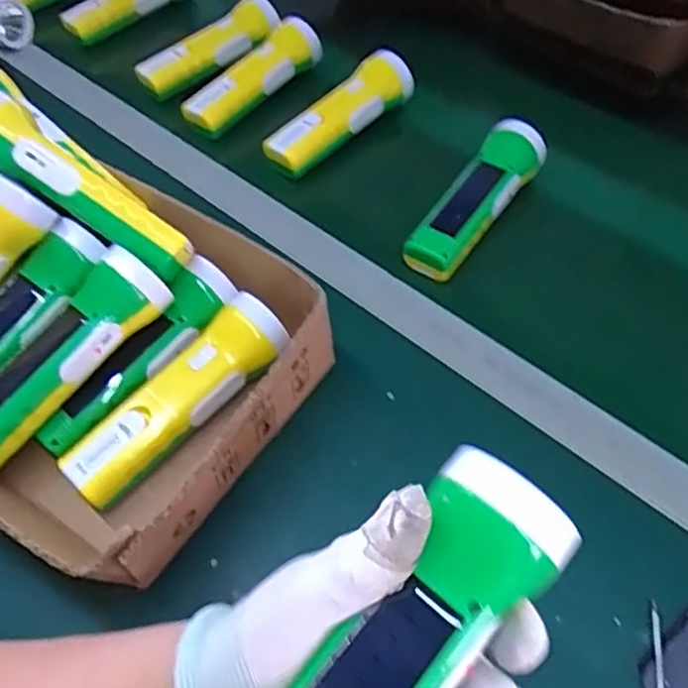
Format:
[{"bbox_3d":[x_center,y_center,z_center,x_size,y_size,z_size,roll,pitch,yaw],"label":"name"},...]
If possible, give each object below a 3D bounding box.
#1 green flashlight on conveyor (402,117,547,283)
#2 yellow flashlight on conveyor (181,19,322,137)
[{"bbox_3d":[0.116,-0.124,0.577,0.049,0.056,0.171,29,61,22],"label":"green flashlight on conveyor"},{"bbox_3d":[-0.095,-0.286,0.687,0.044,0.042,0.172,33,62,23],"label":"yellow flashlight on conveyor"}]

